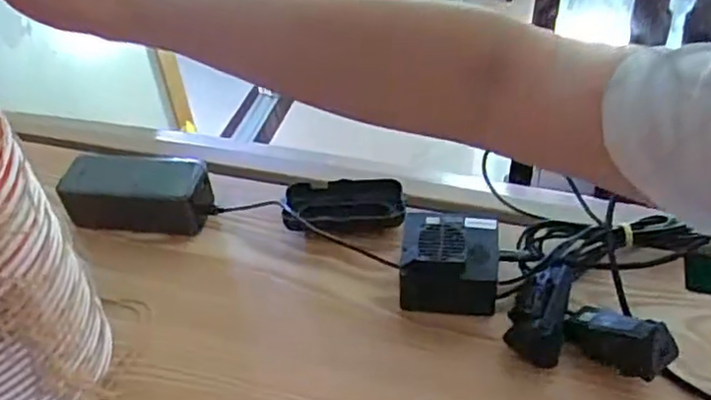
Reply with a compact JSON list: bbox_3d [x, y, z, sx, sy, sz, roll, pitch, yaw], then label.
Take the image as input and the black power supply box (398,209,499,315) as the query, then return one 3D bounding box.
[{"bbox_3d":[0.076,0.052,0.541,0.077,0.062,0.063,3,42,6],"label":"black power supply box"}]

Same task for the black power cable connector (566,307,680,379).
[{"bbox_3d":[0.189,0.101,0.482,0.022,0.038,0.083,-30,17,-27],"label":"black power cable connector"}]

